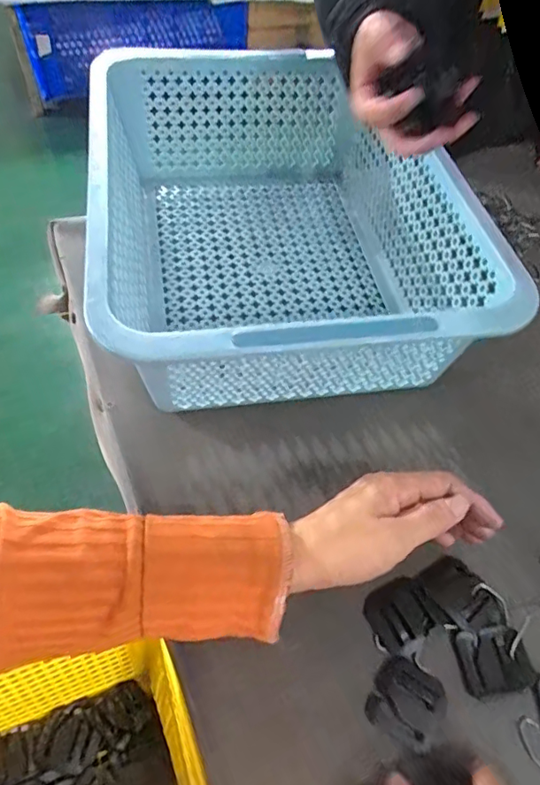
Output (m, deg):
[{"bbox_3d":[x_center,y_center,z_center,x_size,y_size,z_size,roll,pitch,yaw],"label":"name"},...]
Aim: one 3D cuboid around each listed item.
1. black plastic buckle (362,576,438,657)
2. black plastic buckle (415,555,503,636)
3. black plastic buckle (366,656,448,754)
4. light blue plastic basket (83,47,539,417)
[{"bbox_3d":[0.084,0.141,0.338,0.042,0.004,0.038,-21,59,-20],"label":"black plastic buckle"},{"bbox_3d":[0.126,0.133,0.347,0.035,0.004,0.052,-29,61,-24],"label":"black plastic buckle"},{"bbox_3d":[0.081,0.182,0.310,0.040,0.004,0.041,29,56,15],"label":"black plastic buckle"},{"bbox_3d":[-0.002,-0.158,0.467,0.285,0.116,0.402,-6,55,-10],"label":"light blue plastic basket"}]

